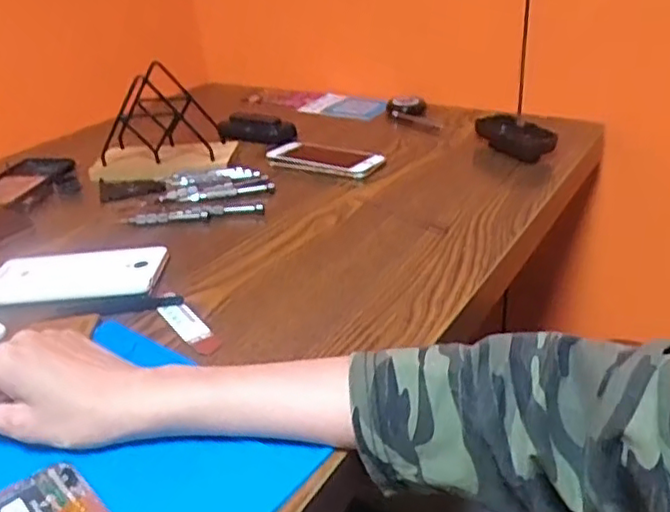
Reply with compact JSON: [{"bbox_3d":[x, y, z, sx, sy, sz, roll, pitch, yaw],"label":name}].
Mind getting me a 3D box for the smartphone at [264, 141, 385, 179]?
[{"bbox_3d":[-0.012,-0.117,0.780,0.140,0.013,0.064,13,33,28],"label":"smartphone"}]

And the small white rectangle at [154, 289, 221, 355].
[{"bbox_3d":[-0.118,0.049,0.507,0.021,0.004,0.097,-22,33,-28],"label":"small white rectangle"}]

